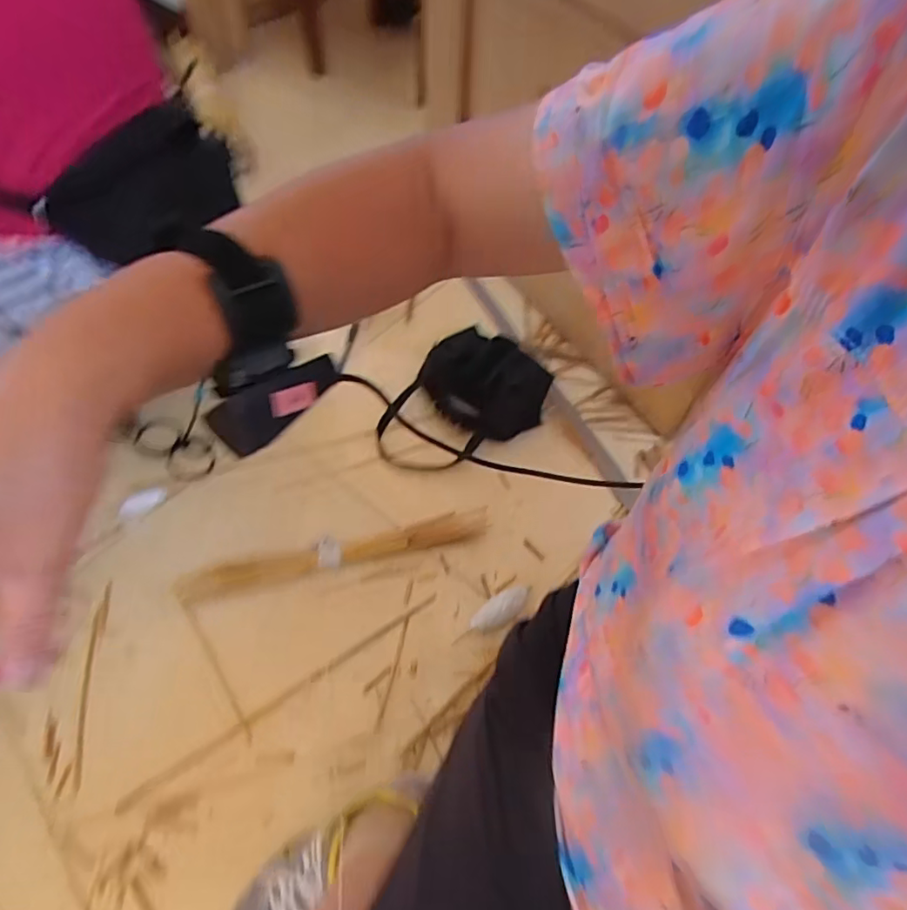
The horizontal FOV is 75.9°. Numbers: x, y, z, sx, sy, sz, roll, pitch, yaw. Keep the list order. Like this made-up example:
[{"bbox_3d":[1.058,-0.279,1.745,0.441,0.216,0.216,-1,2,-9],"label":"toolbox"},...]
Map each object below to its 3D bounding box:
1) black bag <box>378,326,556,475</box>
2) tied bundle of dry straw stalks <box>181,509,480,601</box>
[{"bbox_3d":[0.028,-0.090,0.925,0.216,0.076,0.286,24,58,13],"label":"black bag"},{"bbox_3d":[-0.165,0.134,0.797,0.422,0.033,0.046,-11,57,-10],"label":"tied bundle of dry straw stalks"}]

